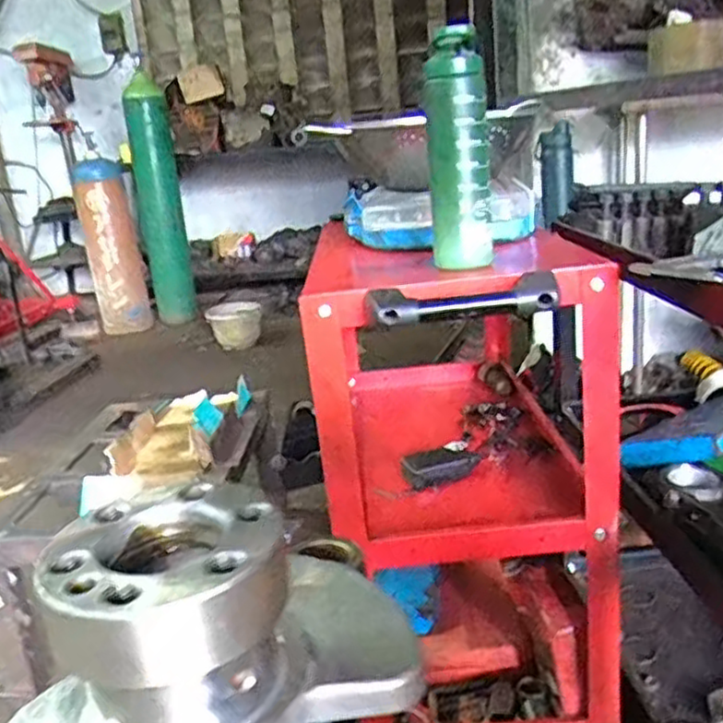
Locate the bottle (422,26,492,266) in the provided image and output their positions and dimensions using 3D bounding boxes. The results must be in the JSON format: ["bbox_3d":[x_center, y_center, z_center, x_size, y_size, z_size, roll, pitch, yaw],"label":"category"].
[{"bbox_3d":[0.110,-0.232,0.804,0.070,0.246,0.061,-3,17,8],"label":"bottle"}]

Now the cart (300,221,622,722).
[{"bbox_3d":[0.132,0.123,1.141,0.354,0.633,0.682,-5,17,0],"label":"cart"}]

